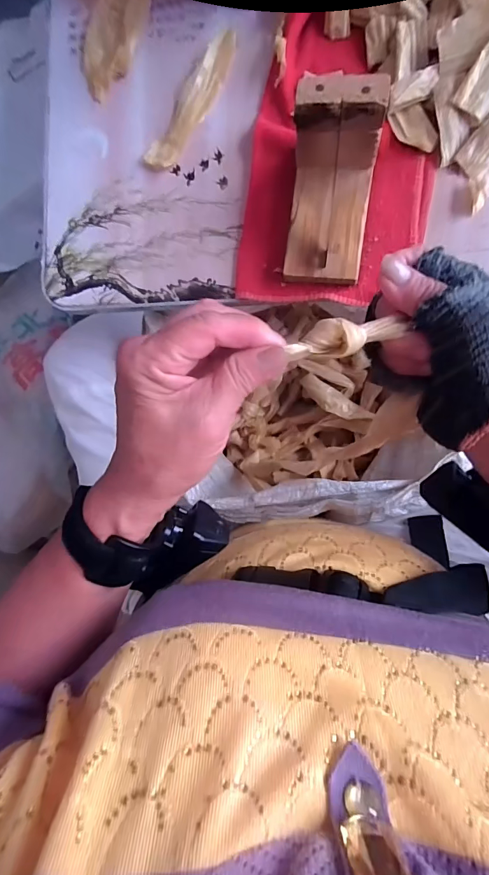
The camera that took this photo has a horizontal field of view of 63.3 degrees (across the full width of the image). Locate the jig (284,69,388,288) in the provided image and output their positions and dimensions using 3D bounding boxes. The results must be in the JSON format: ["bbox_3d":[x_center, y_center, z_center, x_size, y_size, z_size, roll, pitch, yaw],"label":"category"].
[{"bbox_3d":[0.064,-0.181,0.292,0.059,0.078,0.102,8,89,9],"label":"jig"}]

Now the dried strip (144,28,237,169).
[{"bbox_3d":[-0.048,-0.297,0.352,0.030,0.020,0.121,38,94,8],"label":"dried strip"}]

